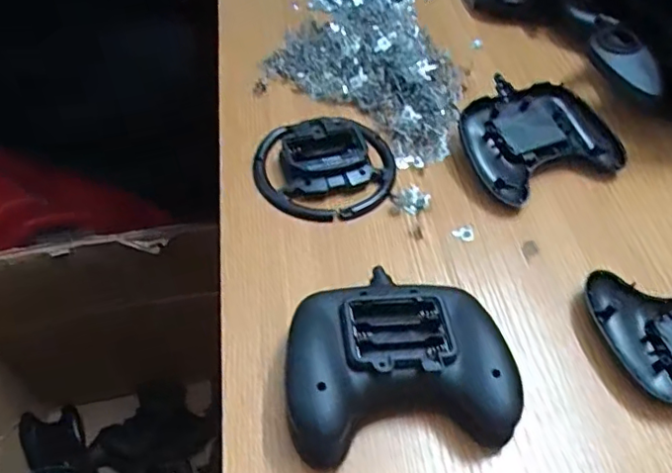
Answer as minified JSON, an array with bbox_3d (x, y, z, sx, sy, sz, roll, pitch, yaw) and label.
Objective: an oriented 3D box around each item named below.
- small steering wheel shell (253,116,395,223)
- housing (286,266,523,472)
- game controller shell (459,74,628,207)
[{"bbox_3d":[-0.007,-0.053,0.420,0.100,0.018,0.086,-7,54,-9],"label":"small steering wheel shell"},{"bbox_3d":[0.032,0.066,0.323,0.120,0.039,0.102,-5,53,-7],"label":"housing"},{"bbox_3d":[0.154,-0.078,0.446,0.122,0.025,0.094,-20,57,-18],"label":"game controller shell"}]

